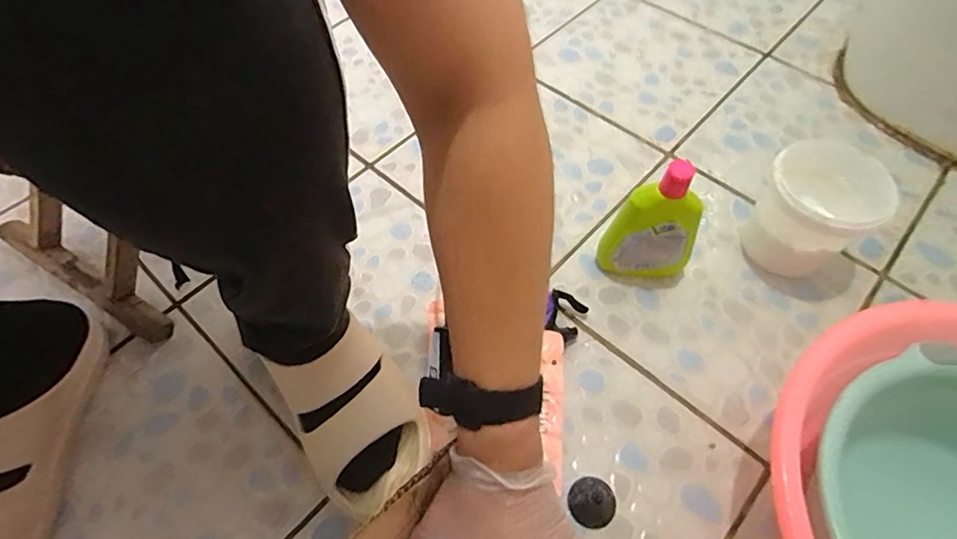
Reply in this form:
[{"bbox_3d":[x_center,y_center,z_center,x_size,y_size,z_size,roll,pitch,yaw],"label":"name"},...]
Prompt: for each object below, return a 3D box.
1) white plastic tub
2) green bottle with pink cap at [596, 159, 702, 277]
[{"bbox_3d":[0.387,-0.066,0.612,0.119,0.119,0.131,40,66,22],"label":"white plastic tub"},{"bbox_3d":[0.195,-0.046,0.571,0.098,0.167,0.039,0,58,1],"label":"green bottle with pink cap"}]

